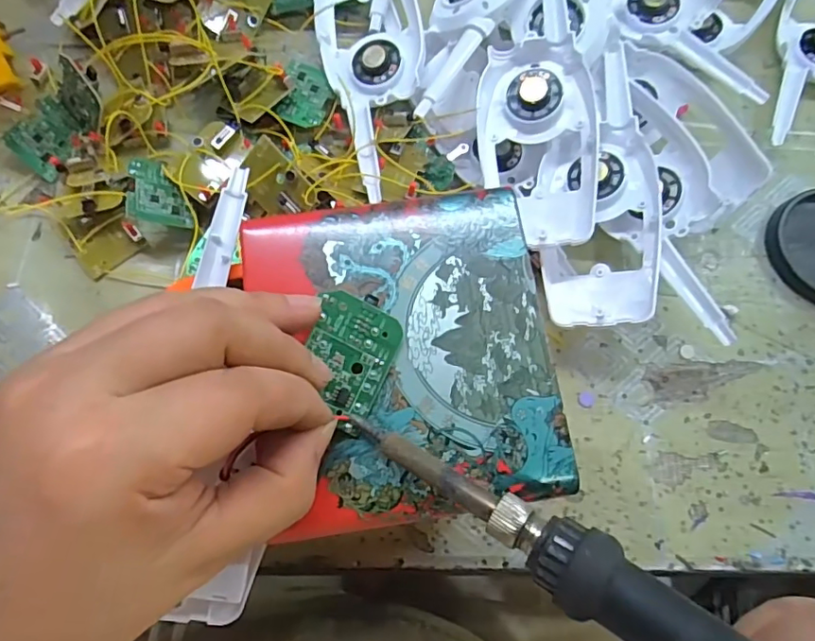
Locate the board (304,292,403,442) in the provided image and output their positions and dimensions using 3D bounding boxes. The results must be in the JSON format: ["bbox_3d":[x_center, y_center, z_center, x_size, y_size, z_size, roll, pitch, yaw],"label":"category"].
[{"bbox_3d":[-0.020,0.013,0.185,0.029,0.004,0.044,27,77,-16],"label":"board"}]

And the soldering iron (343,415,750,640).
[{"bbox_3d":[0.066,0.077,0.130,0.208,0.014,0.019,28,74,27],"label":"soldering iron"}]

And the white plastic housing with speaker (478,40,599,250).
[{"bbox_3d":[0.069,-0.091,0.277,0.057,0.020,0.109,-2,74,-3],"label":"white plastic housing with speaker"}]

